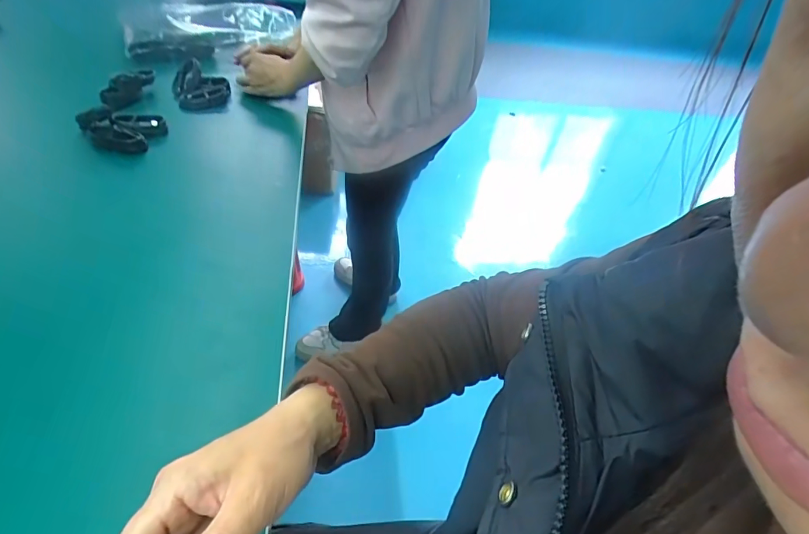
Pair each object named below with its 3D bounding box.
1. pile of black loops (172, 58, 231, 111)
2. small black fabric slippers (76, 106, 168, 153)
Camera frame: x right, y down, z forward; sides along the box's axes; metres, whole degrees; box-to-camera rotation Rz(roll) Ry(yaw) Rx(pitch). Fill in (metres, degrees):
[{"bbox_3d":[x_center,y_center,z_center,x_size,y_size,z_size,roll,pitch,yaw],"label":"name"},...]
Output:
[{"bbox_3d":[-0.322,-0.281,0.702,0.080,0.055,0.082,13,43,3],"label":"pile of black loops"},{"bbox_3d":[-0.379,-0.186,0.602,0.101,0.046,0.069,-18,48,-23],"label":"small black fabric slippers"}]

